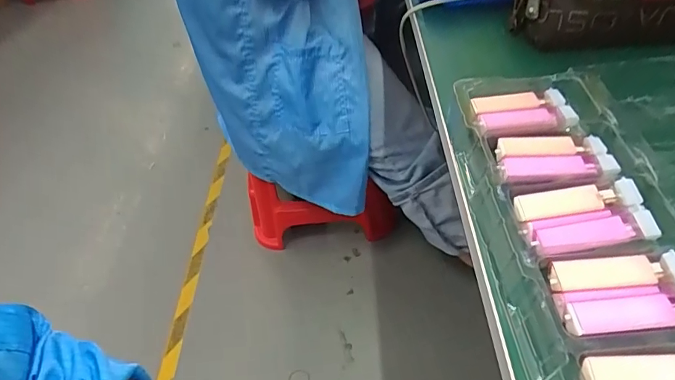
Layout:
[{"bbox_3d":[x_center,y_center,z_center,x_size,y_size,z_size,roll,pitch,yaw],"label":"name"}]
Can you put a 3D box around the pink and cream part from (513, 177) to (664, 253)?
[{"bbox_3d":[0.145,0.015,0.276,0.069,0.015,0.039,-9,44,0],"label":"pink and cream part"}]

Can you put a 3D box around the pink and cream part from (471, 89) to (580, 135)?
[{"bbox_3d":[0.137,-0.058,0.345,0.070,0.011,0.042,-9,44,0],"label":"pink and cream part"}]

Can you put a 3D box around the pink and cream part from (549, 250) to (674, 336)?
[{"bbox_3d":[0.147,0.052,0.239,0.070,0.010,0.039,-5,44,4],"label":"pink and cream part"}]

